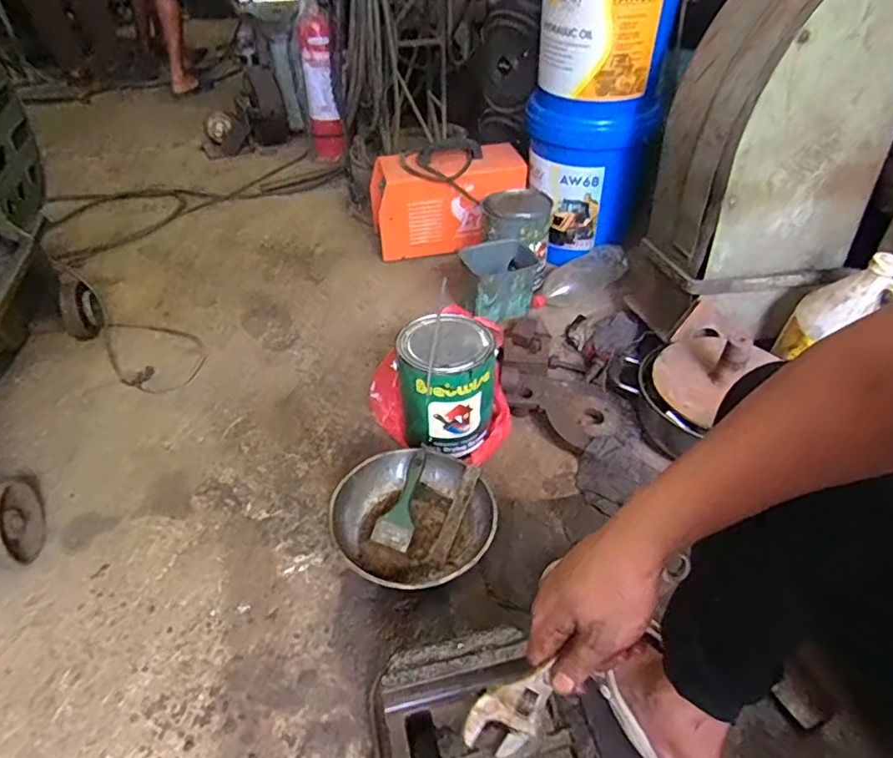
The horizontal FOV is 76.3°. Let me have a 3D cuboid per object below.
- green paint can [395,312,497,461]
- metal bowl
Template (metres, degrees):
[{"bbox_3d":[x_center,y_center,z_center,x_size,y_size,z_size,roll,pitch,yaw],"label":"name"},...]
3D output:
[{"bbox_3d":[0.002,0.018,0.984,0.149,0.213,0.156,0,39,0],"label":"green paint can"},{"bbox_3d":[-0.057,0.214,0.872,0.234,0.063,0.230,-1,41,1],"label":"metal bowl"}]

